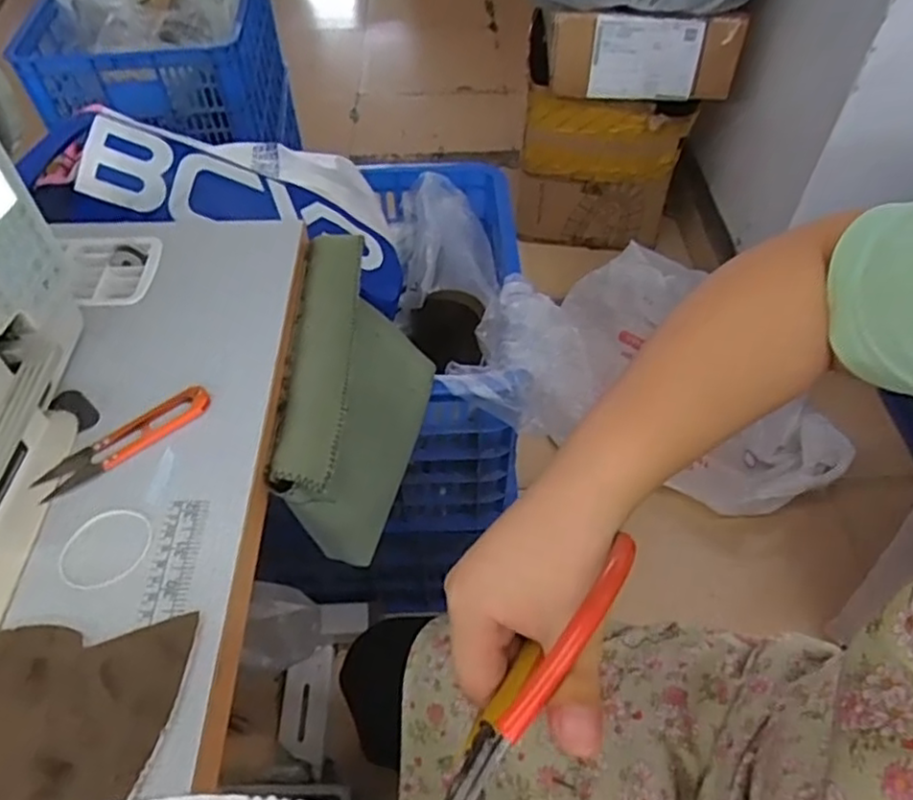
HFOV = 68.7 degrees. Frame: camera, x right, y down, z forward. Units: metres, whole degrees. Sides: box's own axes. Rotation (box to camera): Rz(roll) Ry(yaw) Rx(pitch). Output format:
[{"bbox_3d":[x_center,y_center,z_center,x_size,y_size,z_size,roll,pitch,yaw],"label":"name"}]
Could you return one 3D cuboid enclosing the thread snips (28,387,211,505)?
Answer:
[{"bbox_3d":[-0.219,0.028,0.445,0.117,0.010,0.026,-31,58,-21],"label":"thread snips"}]

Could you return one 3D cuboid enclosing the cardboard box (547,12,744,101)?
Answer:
[{"bbox_3d":[0.400,-0.717,1.392,0.412,0.156,0.071,-6,52,-4],"label":"cardboard box"}]

